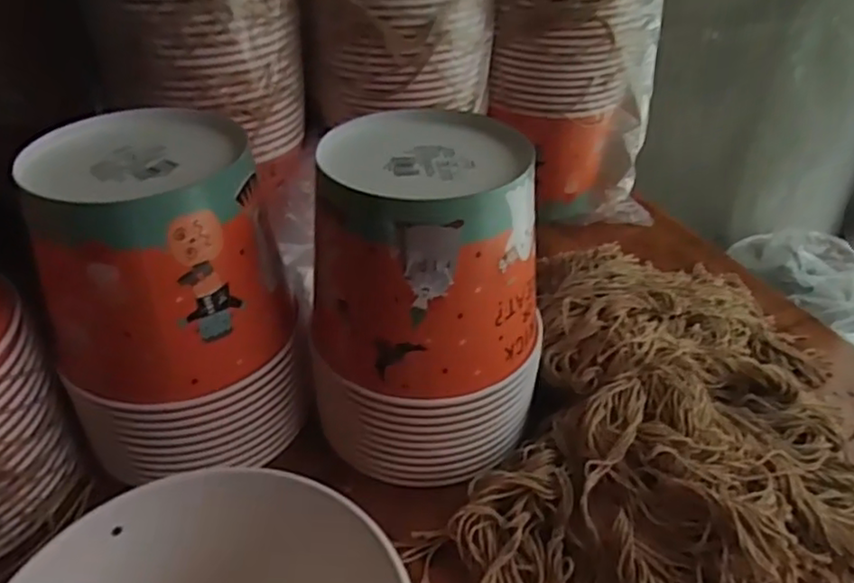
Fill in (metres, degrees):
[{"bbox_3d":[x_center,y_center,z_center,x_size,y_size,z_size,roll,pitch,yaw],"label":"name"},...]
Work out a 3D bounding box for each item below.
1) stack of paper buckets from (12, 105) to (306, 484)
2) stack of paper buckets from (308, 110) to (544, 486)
[{"bbox_3d":[-0.169,0.005,0.438,0.143,0.199,0.133,-17,40,-24],"label":"stack of paper buckets"},{"bbox_3d":[0.003,0.006,0.449,0.143,0.203,0.132,6,36,6],"label":"stack of paper buckets"}]

